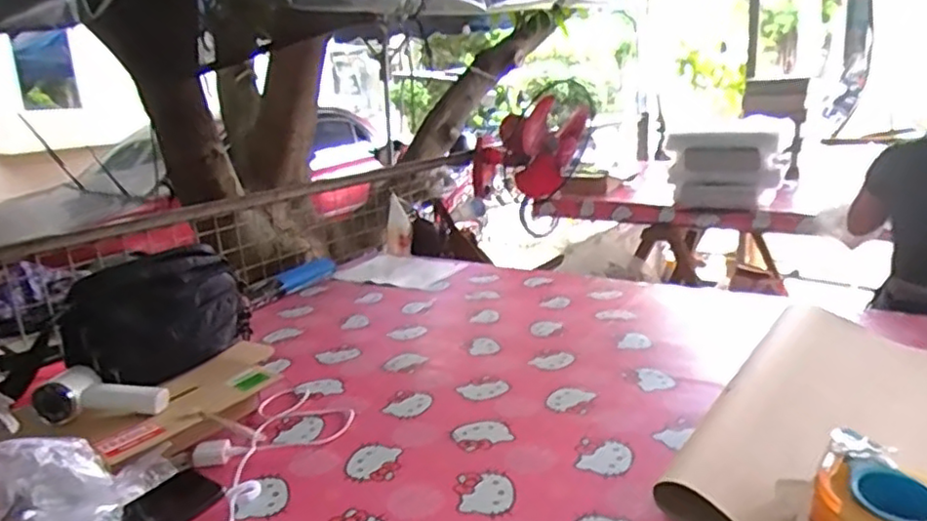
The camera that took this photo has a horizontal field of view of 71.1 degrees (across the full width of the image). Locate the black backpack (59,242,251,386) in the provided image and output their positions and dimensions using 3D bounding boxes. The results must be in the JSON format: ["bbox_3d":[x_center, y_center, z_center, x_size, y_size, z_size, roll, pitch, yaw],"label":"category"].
[{"bbox_3d":[-0.453,0.087,0.987,0.275,0.181,0.104,-16,20,-39],"label":"black backpack"}]

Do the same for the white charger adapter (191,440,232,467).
[{"bbox_3d":[-0.342,0.261,0.881,0.048,0.023,0.031,-10,17,-16],"label":"white charger adapter"}]

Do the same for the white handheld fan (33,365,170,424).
[{"bbox_3d":[-0.486,0.188,0.882,0.159,0.051,0.059,6,14,-12],"label":"white handheld fan"}]

